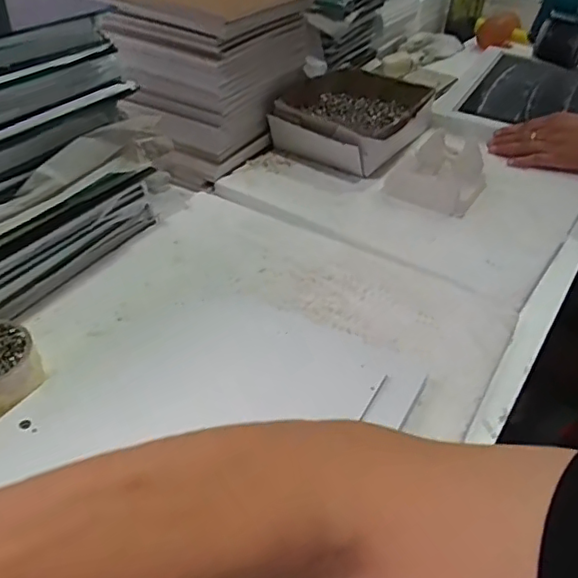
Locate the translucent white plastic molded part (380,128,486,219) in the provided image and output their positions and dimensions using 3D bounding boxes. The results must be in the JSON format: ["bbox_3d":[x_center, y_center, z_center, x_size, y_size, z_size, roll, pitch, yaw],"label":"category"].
[{"bbox_3d":[0.198,-0.154,0.788,0.105,0.048,0.142,23,43,23],"label":"translucent white plastic molded part"}]

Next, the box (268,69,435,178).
[{"bbox_3d":[0.091,-0.262,0.894,0.188,0.065,0.257,21,42,21],"label":"box"}]

